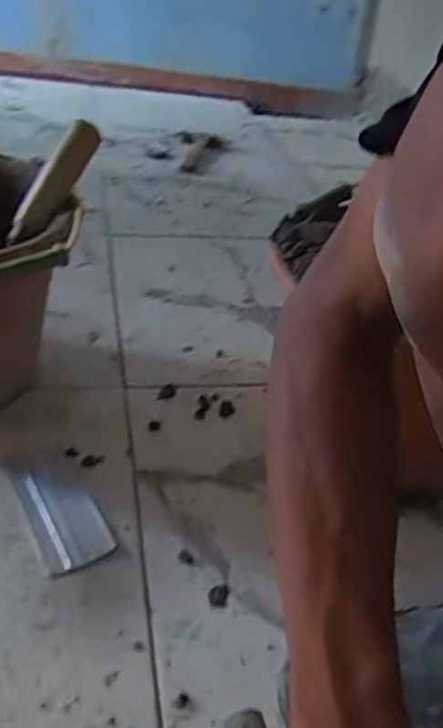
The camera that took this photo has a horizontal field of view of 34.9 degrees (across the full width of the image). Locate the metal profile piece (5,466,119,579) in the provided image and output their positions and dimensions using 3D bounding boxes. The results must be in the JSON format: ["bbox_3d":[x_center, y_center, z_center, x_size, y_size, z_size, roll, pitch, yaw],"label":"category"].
[{"bbox_3d":[-0.134,0.121,0.586,0.057,0.004,0.125,-12,38,-28],"label":"metal profile piece"}]

